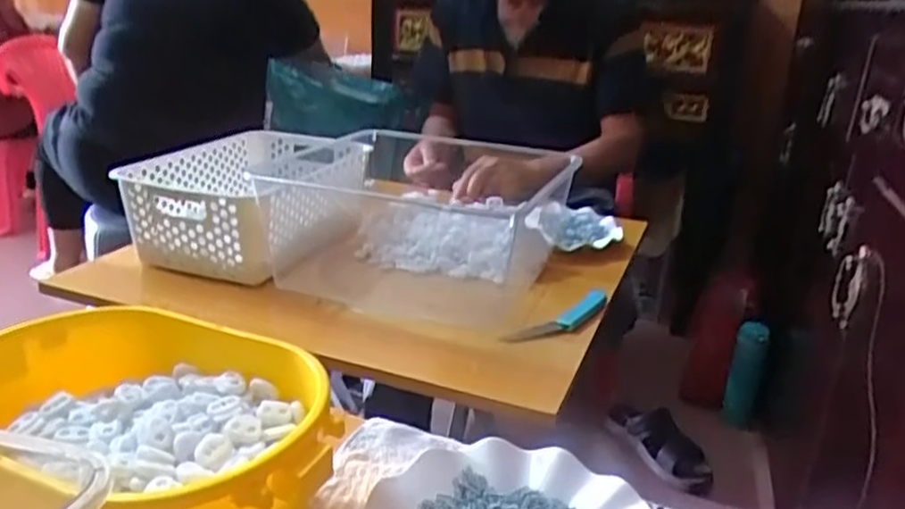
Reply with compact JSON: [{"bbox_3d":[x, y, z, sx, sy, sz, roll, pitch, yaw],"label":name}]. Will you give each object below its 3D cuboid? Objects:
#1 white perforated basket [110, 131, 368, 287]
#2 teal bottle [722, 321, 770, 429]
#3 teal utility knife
[{"bbox_3d":[-0.256,-0.073,0.911,0.217,0.105,0.309,8,21,15],"label":"white perforated basket"},{"bbox_3d":[0.600,0.251,1.435,0.066,0.196,0.070,14,23,28],"label":"teal bottle"},{"bbox_3d":[0.120,0.068,0.753,0.171,0.013,0.037,-17,28,-42],"label":"teal utility knife"}]

